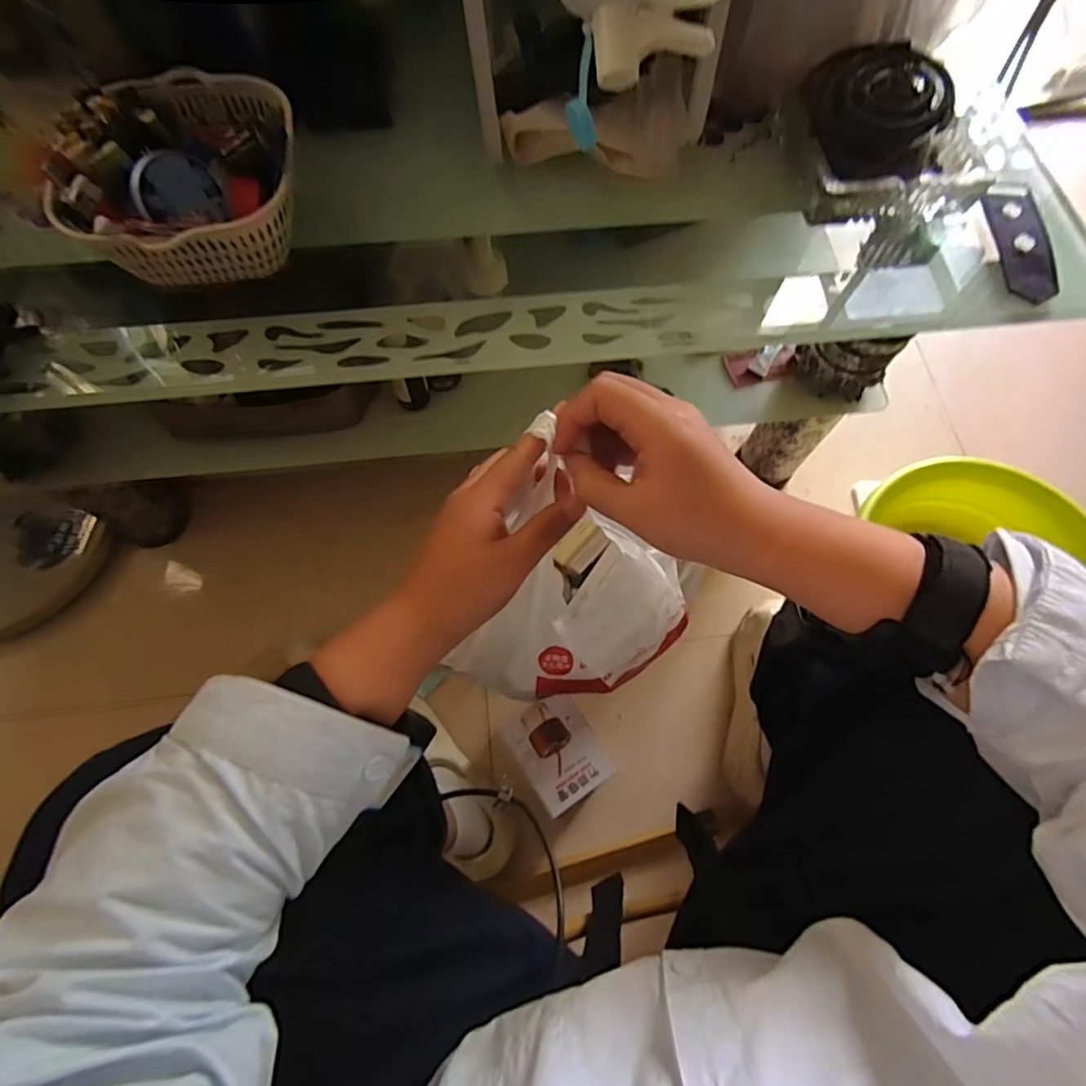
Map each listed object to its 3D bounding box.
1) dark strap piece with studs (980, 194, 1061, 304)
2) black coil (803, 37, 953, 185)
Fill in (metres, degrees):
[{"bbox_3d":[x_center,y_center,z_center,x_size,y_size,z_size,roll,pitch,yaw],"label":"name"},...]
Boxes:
[{"bbox_3d":[0.412,-0.259,0.488,0.043,0.011,0.122,0,69,-2],"label":"dark strap piece with studs"},{"bbox_3d":[0.272,-0.358,0.471,0.118,0.056,0.089,25,70,8],"label":"black coil"}]

